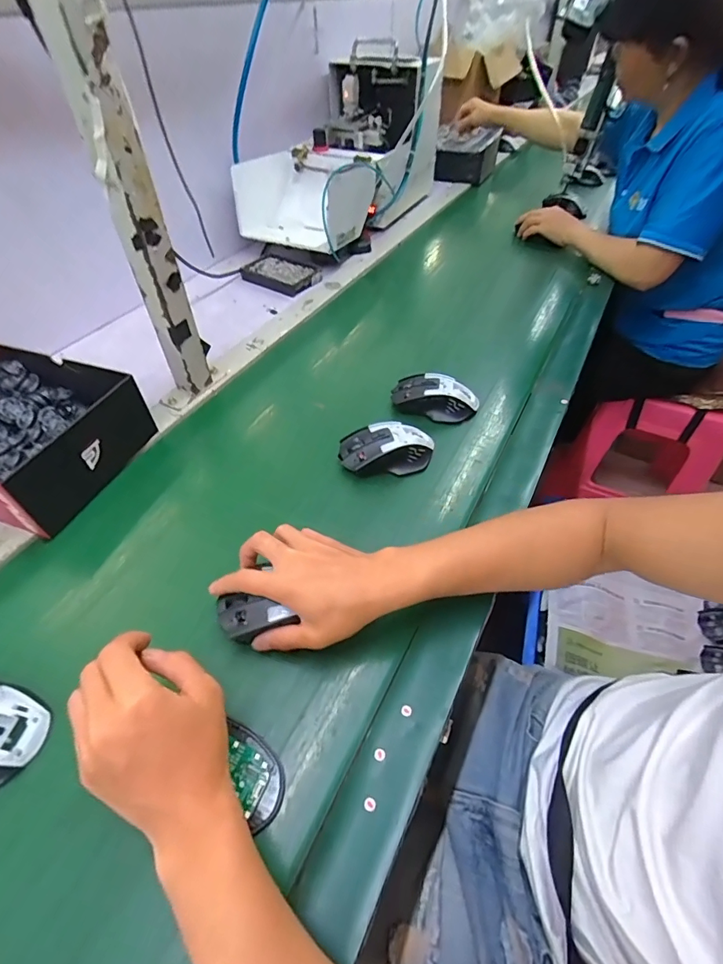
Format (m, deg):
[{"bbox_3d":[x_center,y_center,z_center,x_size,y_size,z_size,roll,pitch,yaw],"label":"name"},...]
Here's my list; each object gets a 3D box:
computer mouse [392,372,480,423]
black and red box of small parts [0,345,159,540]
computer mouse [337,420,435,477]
[{"bbox_3d":[0.099,-0.114,0.603,0.117,0.039,0.057,11,50,11],"label":"computer mouse"},{"bbox_3d":[-0.410,-0.060,0.533,0.238,0.079,0.189,15,50,13],"label":"black and red box of small parts"},{"bbox_3d":[0.031,-0.041,0.539,0.112,0.035,0.064,-9,49,-7],"label":"computer mouse"}]

